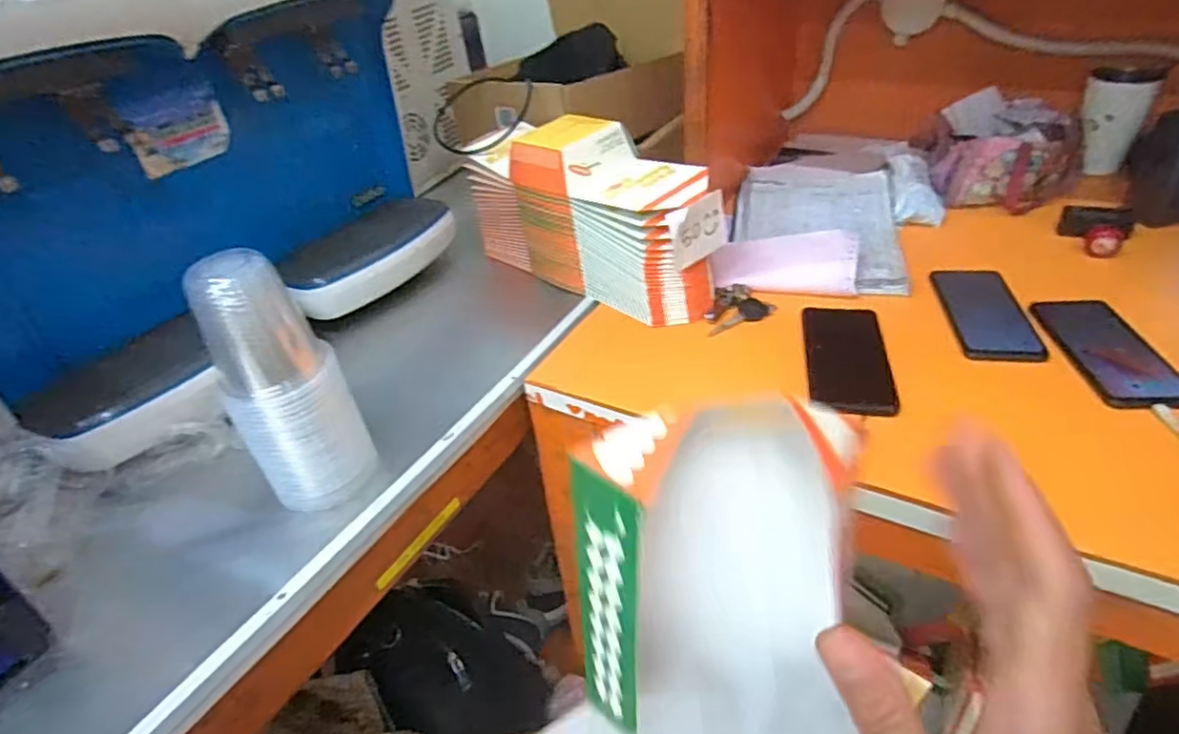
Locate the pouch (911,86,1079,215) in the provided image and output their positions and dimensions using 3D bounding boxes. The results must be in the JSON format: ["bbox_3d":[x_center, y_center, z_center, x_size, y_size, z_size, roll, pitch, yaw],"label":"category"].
[{"bbox_3d":[0.565,-0.293,0.893,0.164,0.114,0.160,24,46,36],"label":"pouch"}]

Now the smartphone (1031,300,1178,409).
[{"bbox_3d":[0.493,-0.017,0.621,0.078,0.016,0.174,0,36,9],"label":"smartphone"}]

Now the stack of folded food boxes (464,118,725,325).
[{"bbox_3d":[-0.003,-0.188,0.779,0.341,0.175,0.100,26,47,37],"label":"stack of folded food boxes"}]

